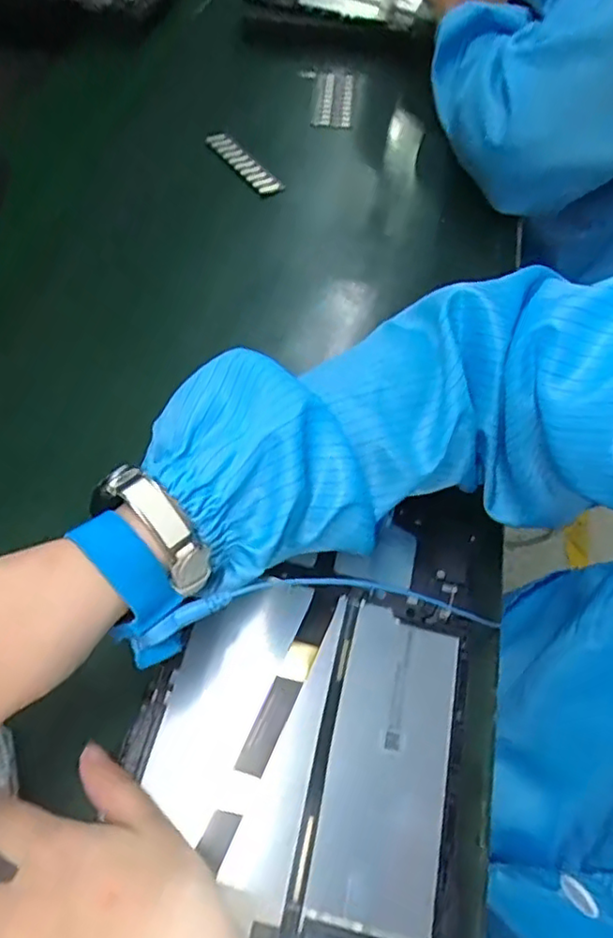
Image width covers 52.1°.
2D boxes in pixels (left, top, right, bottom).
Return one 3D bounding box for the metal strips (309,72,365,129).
[{"bbox_3d":[0.032,-0.381,0.651,0.042,0.011,0.109,6,57,7],"label":"metal strips"}]

